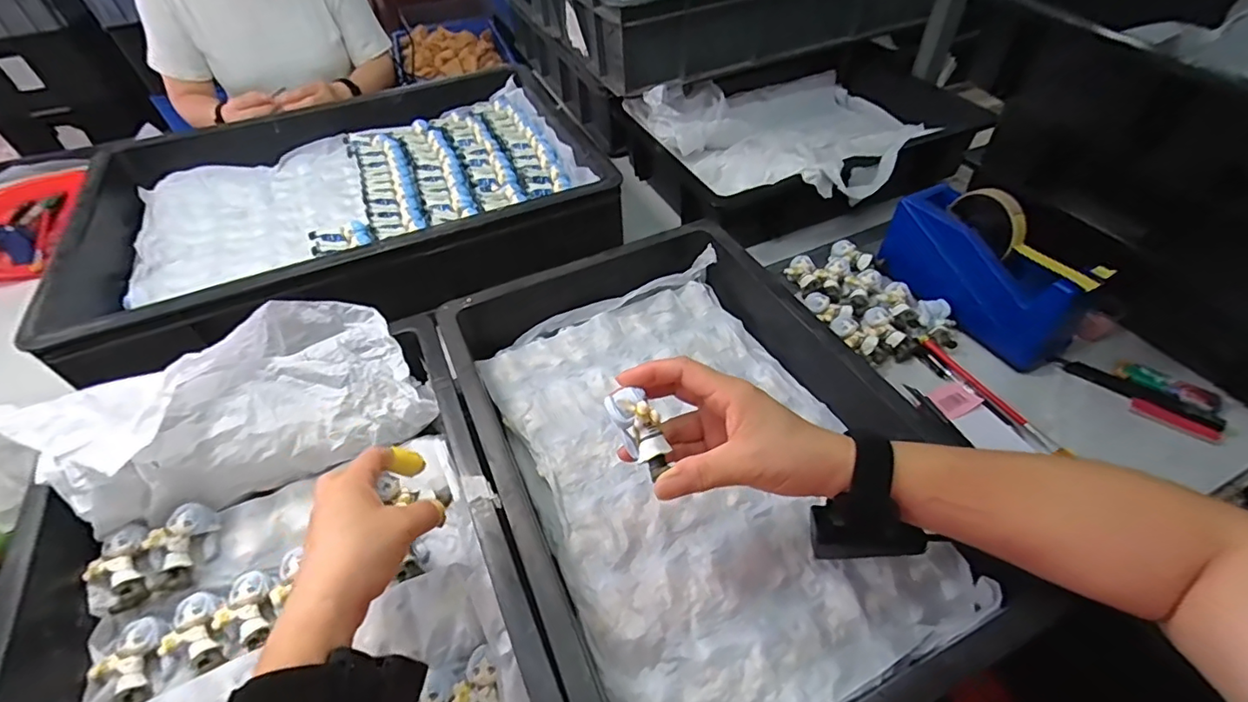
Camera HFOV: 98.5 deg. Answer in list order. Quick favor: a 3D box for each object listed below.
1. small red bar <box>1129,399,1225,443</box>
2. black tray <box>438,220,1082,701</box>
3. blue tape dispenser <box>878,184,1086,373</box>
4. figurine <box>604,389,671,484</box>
[{"bbox_3d":[0.475,0.060,0.464,0.009,0.011,0.061,-37,56,-27],"label":"small red bar"},{"bbox_3d":[0.048,0.069,0.451,0.305,0.076,0.458,-21,48,-14],"label":"black tray"},{"bbox_3d":[0.367,-0.082,0.560,0.055,0.102,0.203,-22,48,-15],"label":"blue tape dispenser"},{"bbox_3d":[0.010,0.048,0.334,0.024,0.018,0.057,-25,80,-18],"label":"figurine"}]

